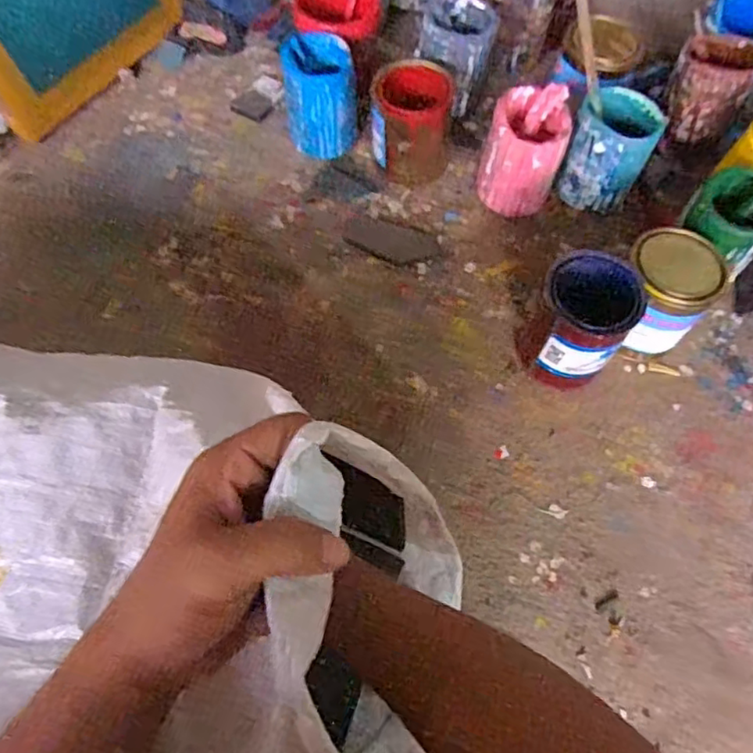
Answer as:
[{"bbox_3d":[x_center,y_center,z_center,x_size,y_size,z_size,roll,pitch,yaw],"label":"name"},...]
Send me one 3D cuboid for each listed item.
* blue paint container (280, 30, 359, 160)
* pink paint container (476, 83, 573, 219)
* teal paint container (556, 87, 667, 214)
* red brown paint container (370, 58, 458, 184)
[{"bbox_3d":[-0.079,-0.394,0.892,0.102,0.139,0.118,-5,63,-3],"label":"blue paint container"},{"bbox_3d":[0.195,-0.296,0.823,0.103,0.124,0.114,21,65,11],"label":"pink paint container"},{"bbox_3d":[0.309,-0.297,0.826,0.104,0.119,0.103,18,66,10],"label":"teal paint container"},{"bbox_3d":[0.049,-0.354,0.873,0.111,0.117,0.119,5,65,3],"label":"red brown paint container"}]

